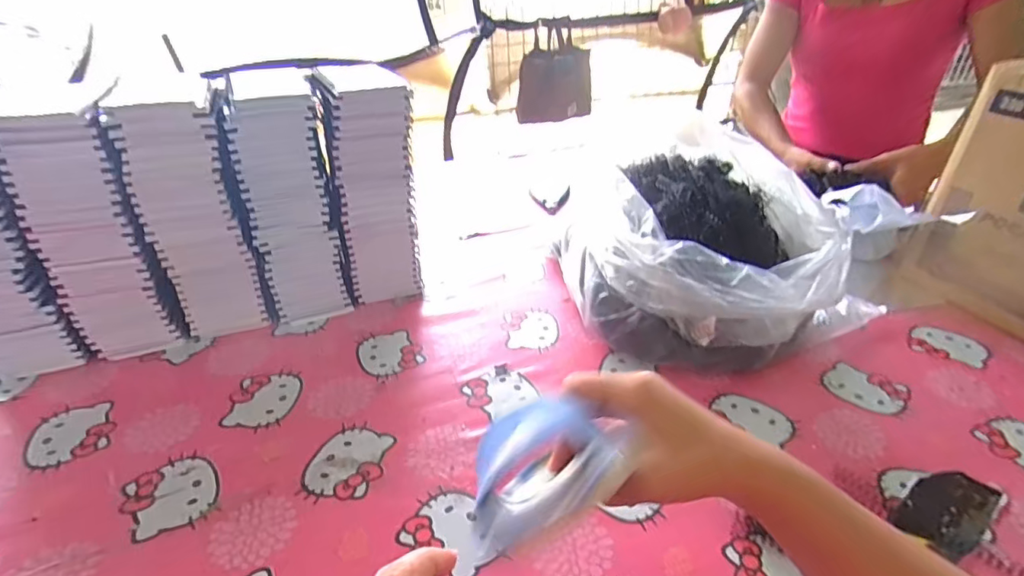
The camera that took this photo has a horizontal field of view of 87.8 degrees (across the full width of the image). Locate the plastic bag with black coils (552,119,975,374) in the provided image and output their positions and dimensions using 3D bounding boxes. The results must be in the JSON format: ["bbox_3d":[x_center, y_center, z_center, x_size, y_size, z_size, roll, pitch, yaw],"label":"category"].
[{"bbox_3d":[0.251,-0.032,0.645,0.295,0.196,0.262,-27,42,-35],"label":"plastic bag with black coils"}]

